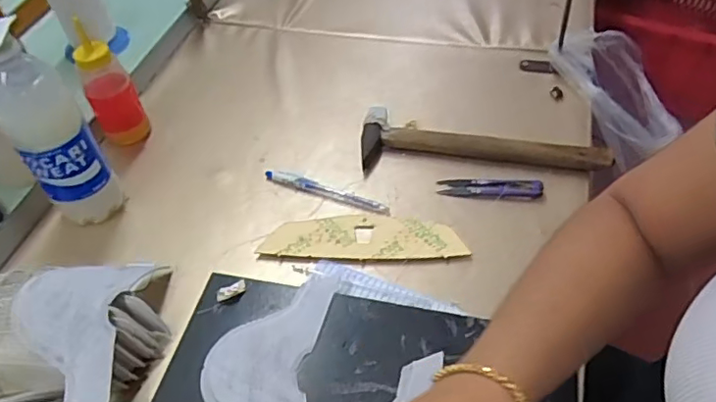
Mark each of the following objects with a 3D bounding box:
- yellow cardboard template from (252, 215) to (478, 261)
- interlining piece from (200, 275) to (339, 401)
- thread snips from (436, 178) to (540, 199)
[{"bbox_3d":[0.004,0.033,0.538,0.185,0.004,0.053,-1,49,4],"label":"yellow cardboard template"},{"bbox_3d":[-0.072,0.125,0.439,0.086,0.006,0.158,3,49,7],"label":"interlining piece"},{"bbox_3d":[0.130,-0.016,0.566,0.099,0.012,0.022,4,49,8],"label":"thread snips"}]

